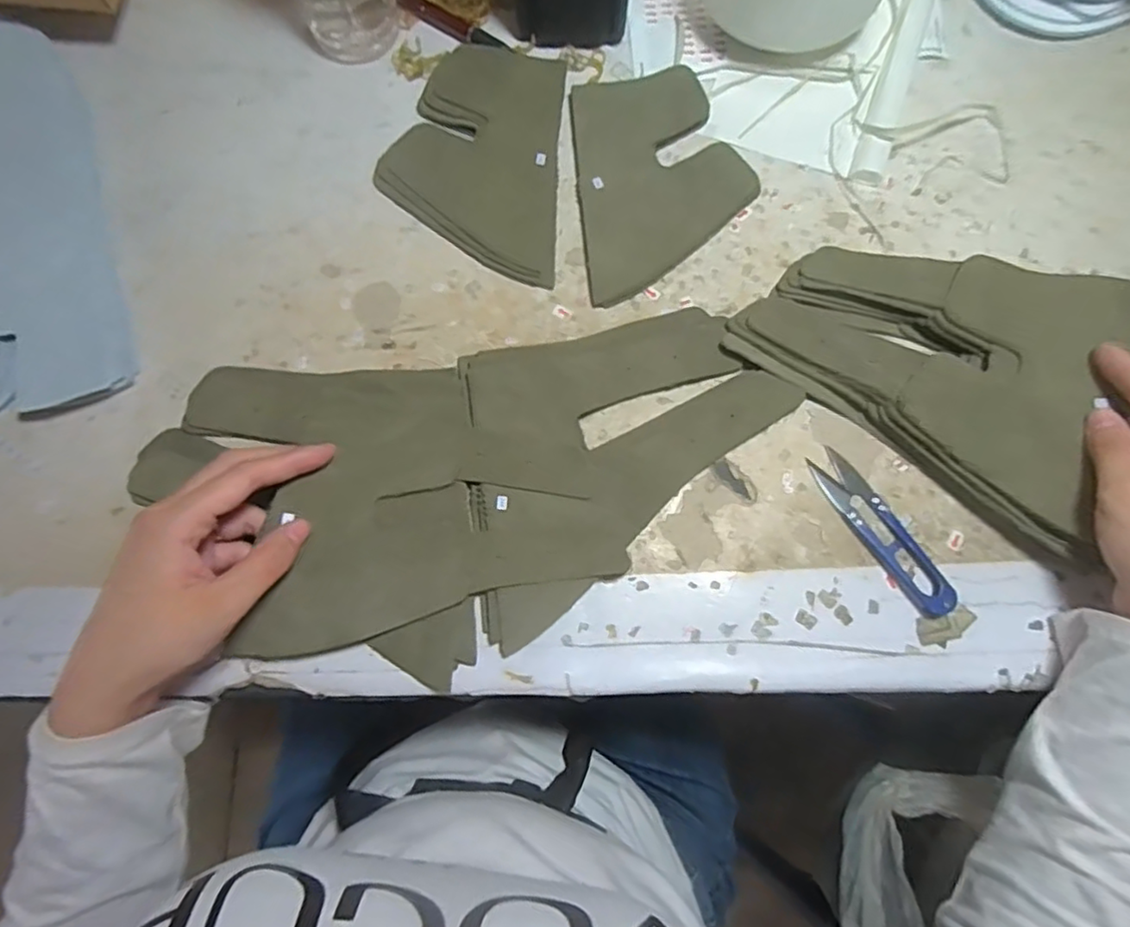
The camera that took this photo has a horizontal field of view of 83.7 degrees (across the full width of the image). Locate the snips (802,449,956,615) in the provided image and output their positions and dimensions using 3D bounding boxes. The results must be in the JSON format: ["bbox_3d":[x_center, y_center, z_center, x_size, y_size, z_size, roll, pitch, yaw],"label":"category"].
[{"bbox_3d":[0.173,0.036,0.344,0.023,0.010,0.102,-34,78,-6],"label":"snips"}]

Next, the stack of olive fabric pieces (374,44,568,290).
[{"bbox_3d":[-0.060,-0.194,0.400,0.110,0.013,0.156,3,77,2],"label":"stack of olive fabric pieces"}]

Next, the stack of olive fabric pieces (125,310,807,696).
[{"bbox_3d":[-0.055,0.016,0.345,0.345,0.026,0.176,-7,77,0],"label":"stack of olive fabric pieces"}]

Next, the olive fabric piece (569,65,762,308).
[{"bbox_3d":[0.061,-0.181,0.399,0.107,0.008,0.156,-7,77,0],"label":"olive fabric piece"}]

